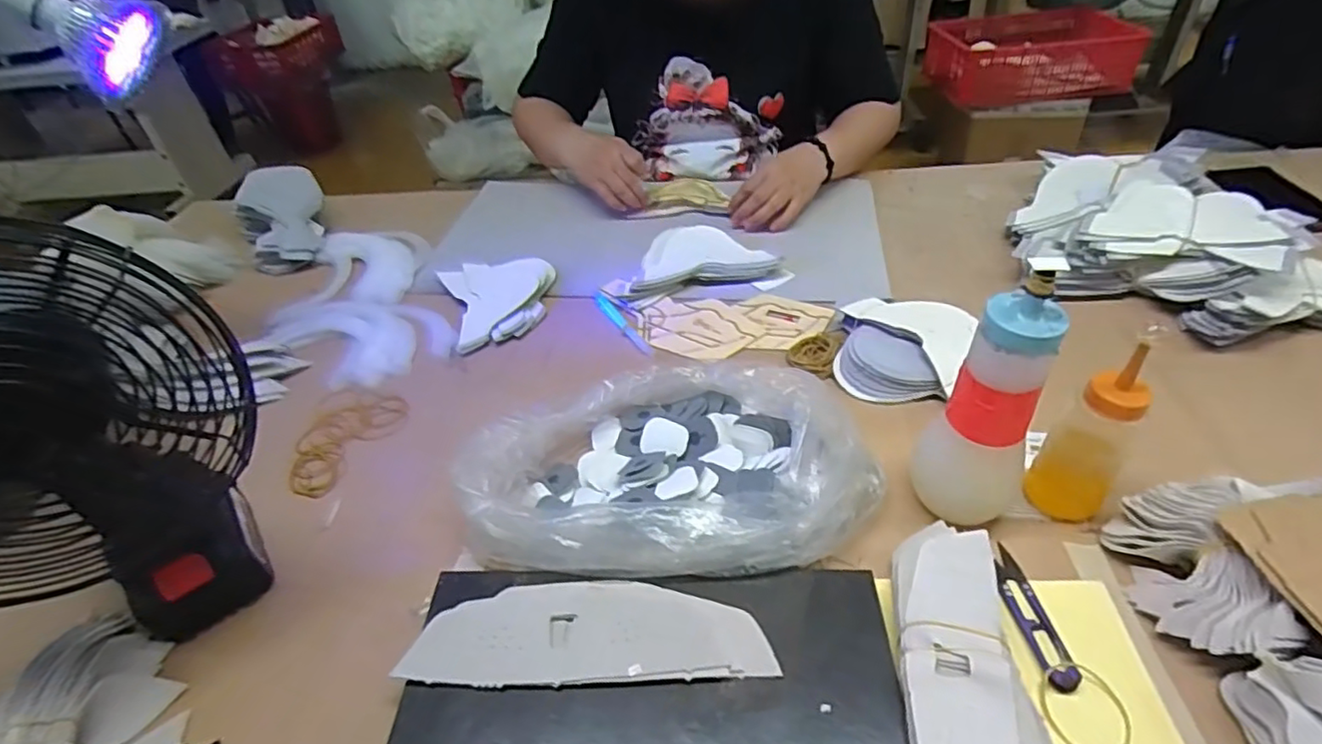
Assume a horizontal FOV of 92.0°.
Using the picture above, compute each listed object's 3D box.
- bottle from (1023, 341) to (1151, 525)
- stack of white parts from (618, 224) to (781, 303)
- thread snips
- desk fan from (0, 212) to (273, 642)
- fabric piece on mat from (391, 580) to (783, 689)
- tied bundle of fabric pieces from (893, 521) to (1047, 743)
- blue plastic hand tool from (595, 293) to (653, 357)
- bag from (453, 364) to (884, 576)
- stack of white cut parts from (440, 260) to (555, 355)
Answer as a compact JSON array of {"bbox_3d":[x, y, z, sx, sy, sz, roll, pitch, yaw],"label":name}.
[{"bbox_3d":[0.296,0.048,0.439,0.042,0.127,0.047,-32,47,-26],"label":"bottle"},{"bbox_3d":[0.042,-0.132,0.757,0.181,0.040,0.103,-9,41,-3],"label":"stack of white parts"},{"bbox_3d":[0.240,0.156,0.417,0.021,0.004,0.098,-5,42,2],"label":"thread snips"},{"bbox_3d":[-0.378,0.038,0.409,0.192,0.307,0.207,-32,48,-25],"label":"desk fan"},{"bbox_3d":[-0.047,0.164,0.408,0.223,0.008,0.068,-3,39,4],"label":"fabric piece on mat"},{"bbox_3d":[0.180,0.185,0.365,0.085,0.035,0.217,-1,41,6],"label":"tied bundle of fabric pieces"},{"bbox_3d":[-0.044,-0.055,0.697,0.015,0.007,0.133,-23,45,-17],"label":"blue plastic hand tool"},{"bbox_3d":[0.007,0.070,0.497,0.307,0.060,0.187,-2,42,4],"label":"bag"},{"bbox_3d":[-0.182,-0.085,0.742,0.121,0.035,0.148,-15,37,-13],"label":"stack of white cut parts"}]

